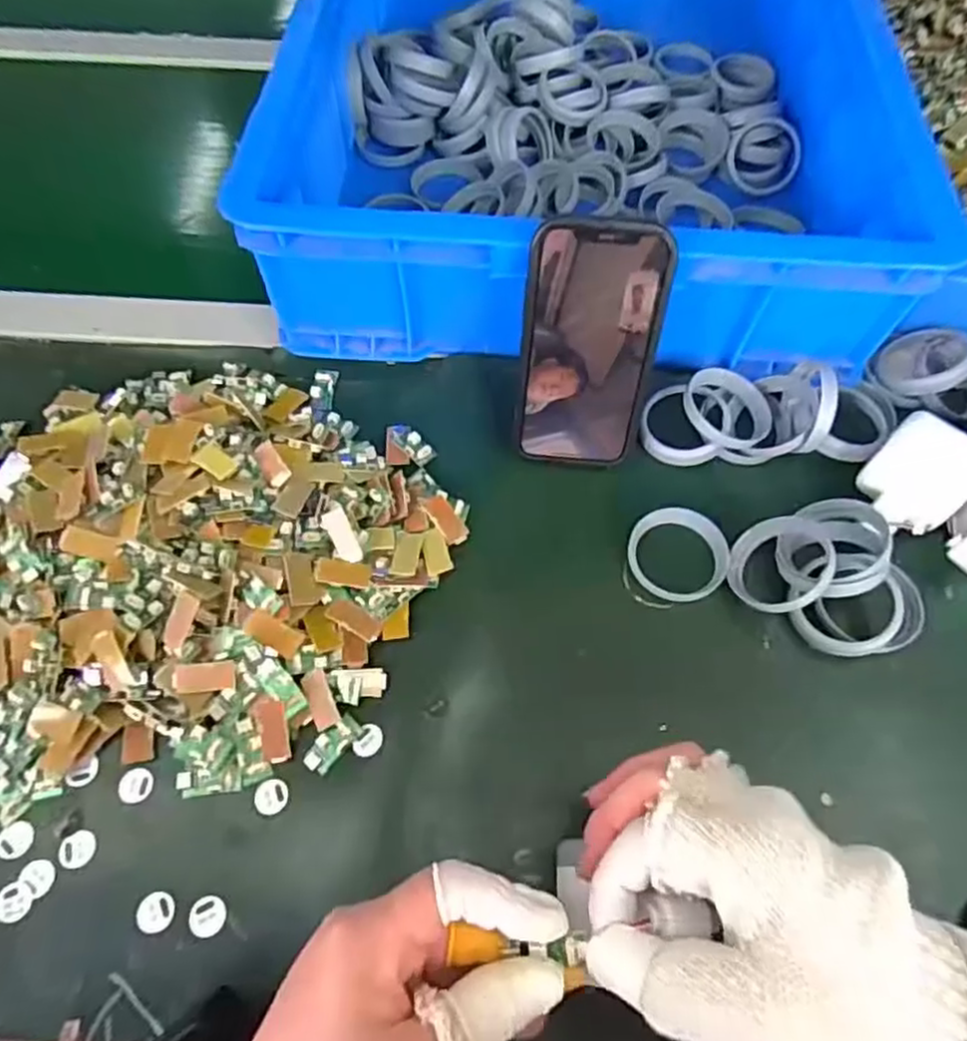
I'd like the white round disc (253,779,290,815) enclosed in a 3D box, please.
[{"bbox_3d":[-0.110,0.143,0.352,0.016,0.004,0.017,0,63,0],"label":"white round disc"}]

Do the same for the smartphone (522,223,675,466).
[{"bbox_3d":[0.061,-0.096,0.399,0.077,0.148,0.006,5,37,3],"label":"smartphone"}]

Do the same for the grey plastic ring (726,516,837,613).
[{"bbox_3d":[0.173,0.023,0.396,0.058,0.013,0.059,-13,51,37],"label":"grey plastic ring"}]

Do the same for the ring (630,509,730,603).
[{"bbox_3d":[0.117,0.021,0.412,0.059,0.011,0.056,0,63,0],"label":"ring"}]

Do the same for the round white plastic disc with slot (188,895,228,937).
[{"bbox_3d":[-0.132,0.190,0.327,0.017,0.004,0.017,0,63,0],"label":"round white plastic disc with slot"}]

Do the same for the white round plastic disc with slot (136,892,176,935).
[{"bbox_3d":[-0.157,0.187,0.326,0.017,0.004,0.017,0,63,0],"label":"white round plastic disc with slot"}]

